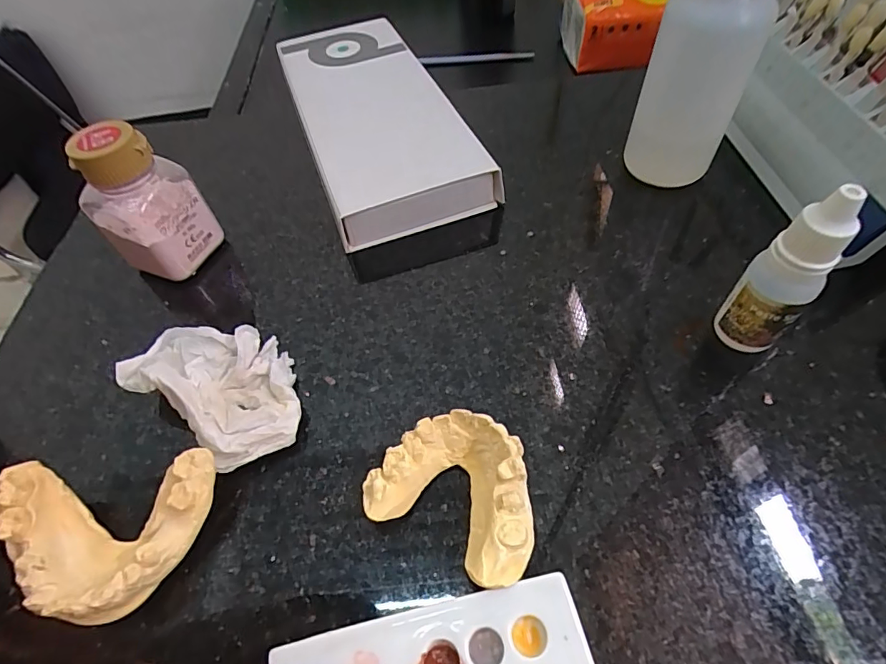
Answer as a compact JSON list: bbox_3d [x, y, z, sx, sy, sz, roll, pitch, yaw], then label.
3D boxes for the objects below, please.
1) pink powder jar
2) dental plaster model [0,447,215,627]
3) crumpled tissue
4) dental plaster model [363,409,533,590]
[{"bbox_3d":[-0.149,-0.064,0.239,0.037,0.076,0.041,17,57,15],"label":"pink powder jar"},{"bbox_3d":[-0.115,0.071,0.163,0.064,0.028,0.049,-6,54,-1],"label":"dental plaster model"},{"bbox_3d":[-0.094,0.020,0.200,0.081,0.026,0.050,30,61,23],"label":"crumpled tissue"},{"bbox_3d":[0.006,0.055,0.168,0.059,0.022,0.047,24,59,20],"label":"dental plaster model"}]

